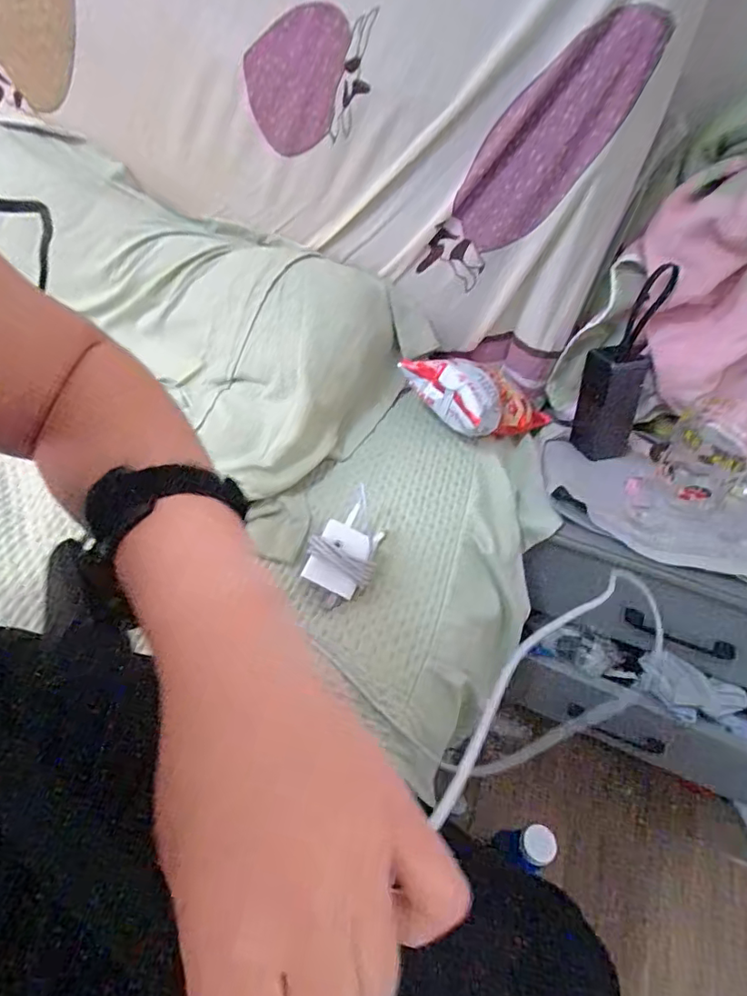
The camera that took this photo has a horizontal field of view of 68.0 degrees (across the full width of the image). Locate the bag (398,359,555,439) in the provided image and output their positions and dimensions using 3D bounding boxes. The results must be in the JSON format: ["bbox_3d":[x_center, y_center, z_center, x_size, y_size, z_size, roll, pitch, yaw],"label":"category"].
[{"bbox_3d":[0.143,-0.110,0.669,0.212,0.059,0.103,11,44,-33],"label":"bag"}]

